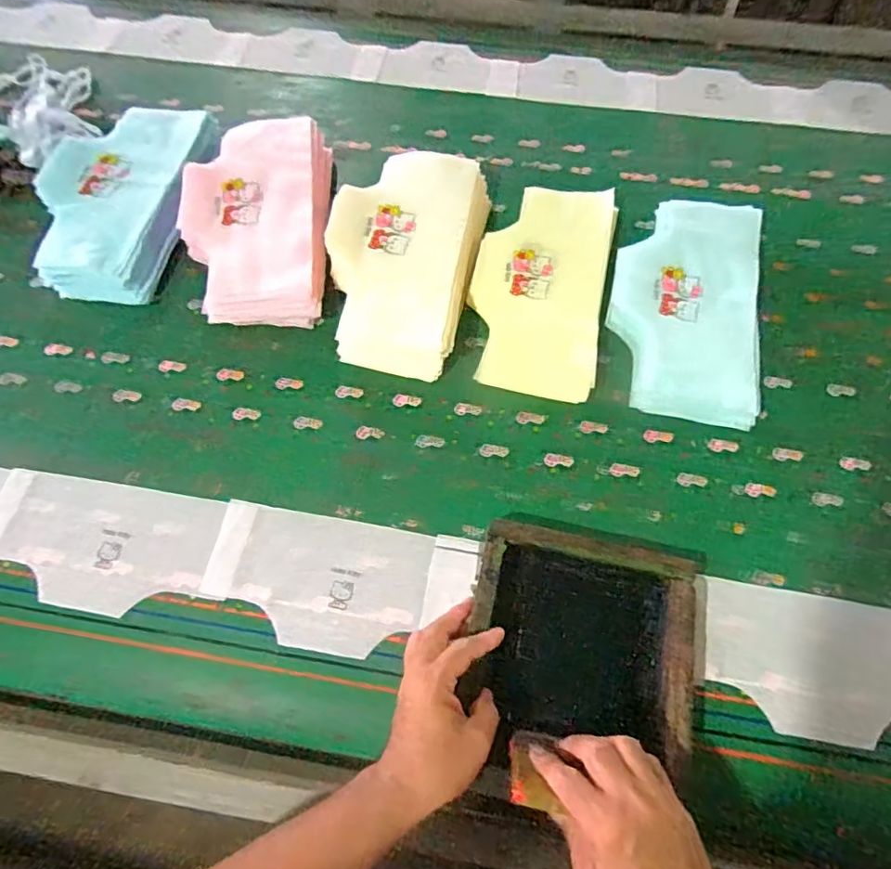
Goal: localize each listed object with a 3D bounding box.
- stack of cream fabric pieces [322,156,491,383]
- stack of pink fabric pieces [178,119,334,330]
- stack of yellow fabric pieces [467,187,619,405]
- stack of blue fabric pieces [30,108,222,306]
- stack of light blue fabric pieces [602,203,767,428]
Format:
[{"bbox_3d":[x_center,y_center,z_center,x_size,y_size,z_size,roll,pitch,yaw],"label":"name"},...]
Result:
[{"bbox_3d":[-0.055,-0.236,0.733,0.188,0.081,0.339,10,63,6],"label":"stack of cream fabric pieces"},{"bbox_3d":[-0.256,-0.290,0.759,0.198,0.078,0.338,-6,63,-2],"label":"stack of pink fabric pieces"},{"bbox_3d":[0.125,-0.200,0.735,0.169,0.041,0.322,11,64,6],"label":"stack of yellow fabric pieces"},{"bbox_3d":[-0.457,-0.333,0.787,0.201,0.073,0.338,10,63,6],"label":"stack of blue fabric pieces"},{"bbox_3d":[0.313,-0.171,0.720,0.189,0.047,0.345,11,64,7],"label":"stack of light blue fabric pieces"}]

